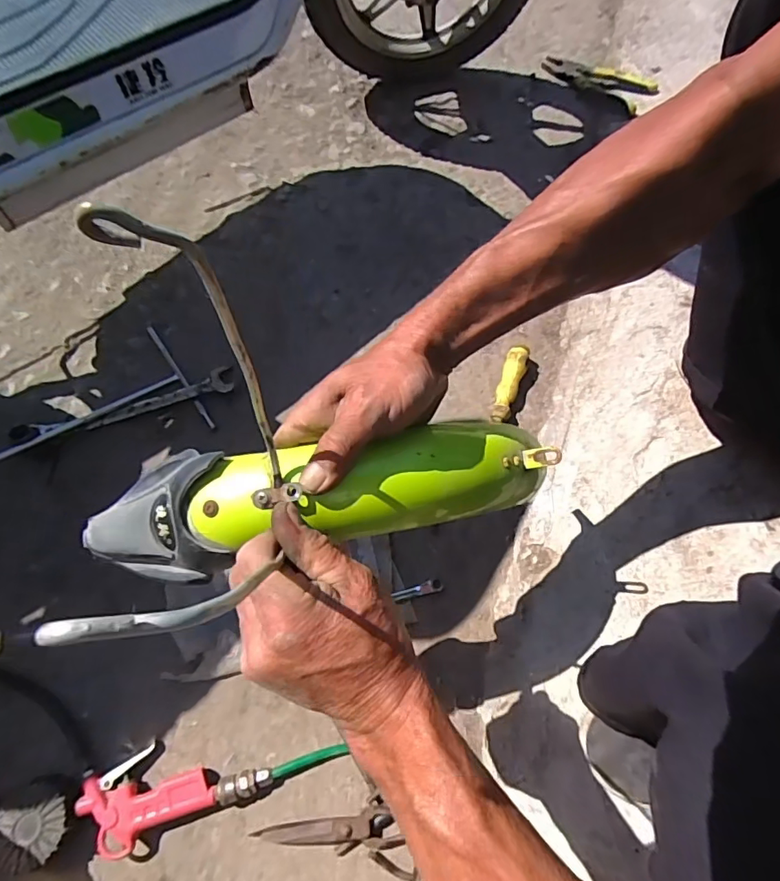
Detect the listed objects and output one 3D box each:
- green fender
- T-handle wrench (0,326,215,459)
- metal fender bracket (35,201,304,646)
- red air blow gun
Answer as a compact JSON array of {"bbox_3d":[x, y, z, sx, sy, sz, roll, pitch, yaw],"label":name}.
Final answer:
[{"bbox_3d":[-0.035,0.029,0.336,0.309,0.060,0.073,-7,68,-10],"label":"green fender"},{"bbox_3d":[-0.395,-0.044,0.629,0.289,0.051,0.164,-23,70,-9],"label":"T-handle wrench"},{"bbox_3d":[-0.068,0.018,0.218,0.031,0.182,0.123,-9,69,-3],"label":"metal fender bracket"},{"bbox_3d":[-0.214,0.338,0.499,0.174,0.032,0.076,-19,70,-7],"label":"red air blow gun"}]

